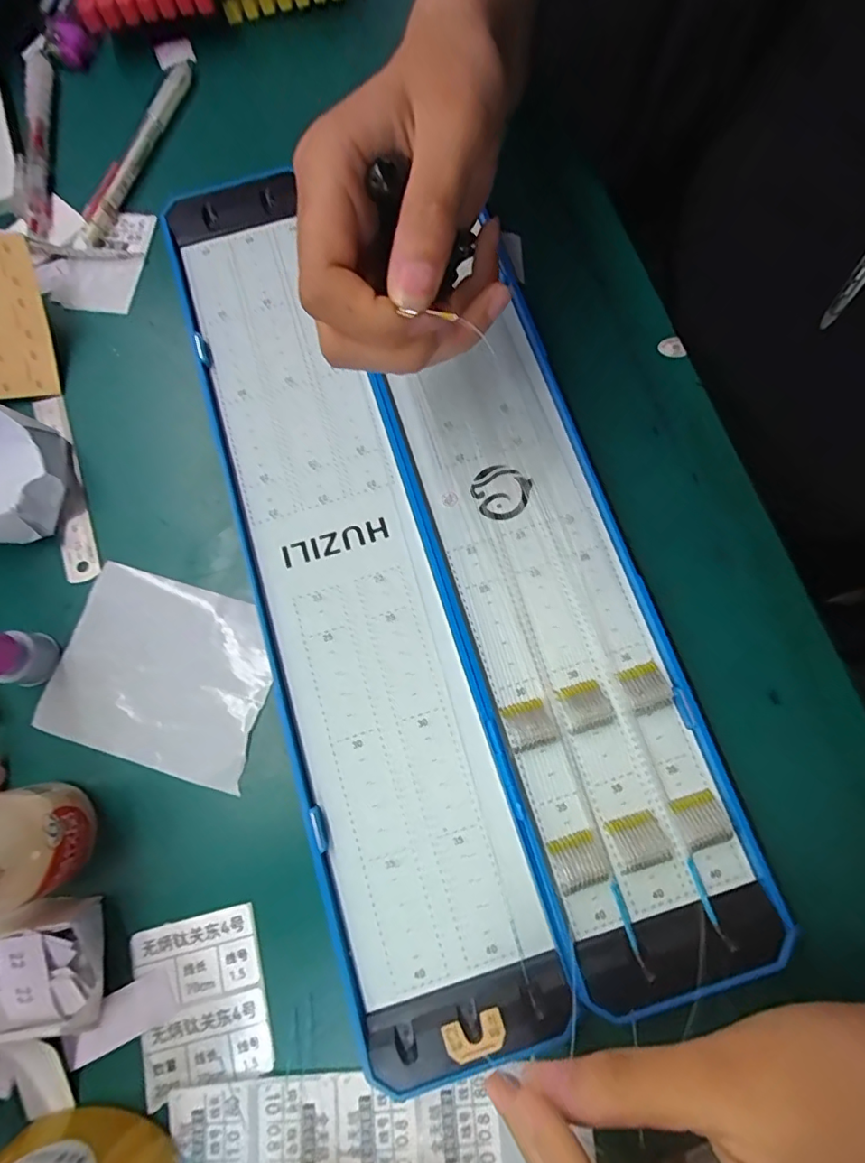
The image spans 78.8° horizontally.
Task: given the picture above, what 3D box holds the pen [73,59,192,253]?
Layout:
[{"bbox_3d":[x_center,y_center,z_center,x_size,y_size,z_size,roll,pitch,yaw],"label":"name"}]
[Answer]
[{"bbox_3d":[-0.175,-0.260,0.312,0.015,0.009,0.148,17,77,5],"label":"pen"}]

